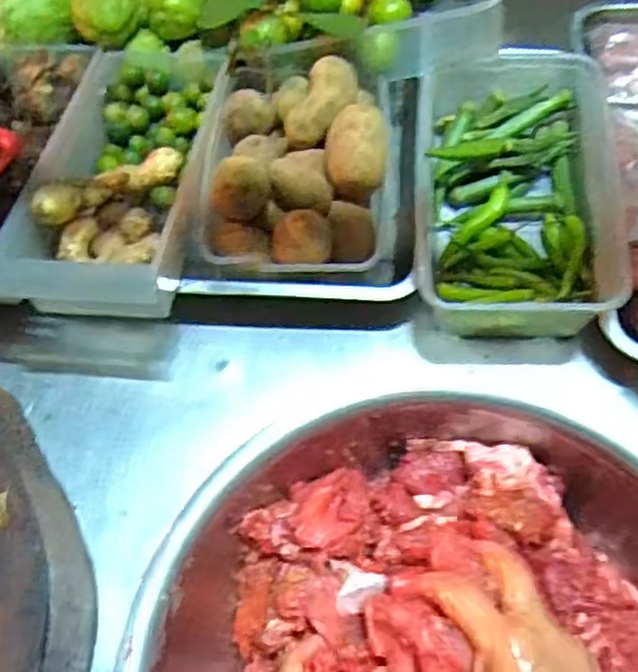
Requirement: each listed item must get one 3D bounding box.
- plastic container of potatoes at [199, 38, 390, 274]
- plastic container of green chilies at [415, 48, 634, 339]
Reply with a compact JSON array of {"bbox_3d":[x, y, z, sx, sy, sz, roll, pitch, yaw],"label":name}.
[{"bbox_3d":[-0.017,-0.156,0.638,0.160,0.088,0.221,2,66,5],"label":"plastic container of potatoes"},{"bbox_3d":[0.168,-0.129,0.630,0.163,0.071,0.260,2,66,5],"label":"plastic container of green chilies"}]

